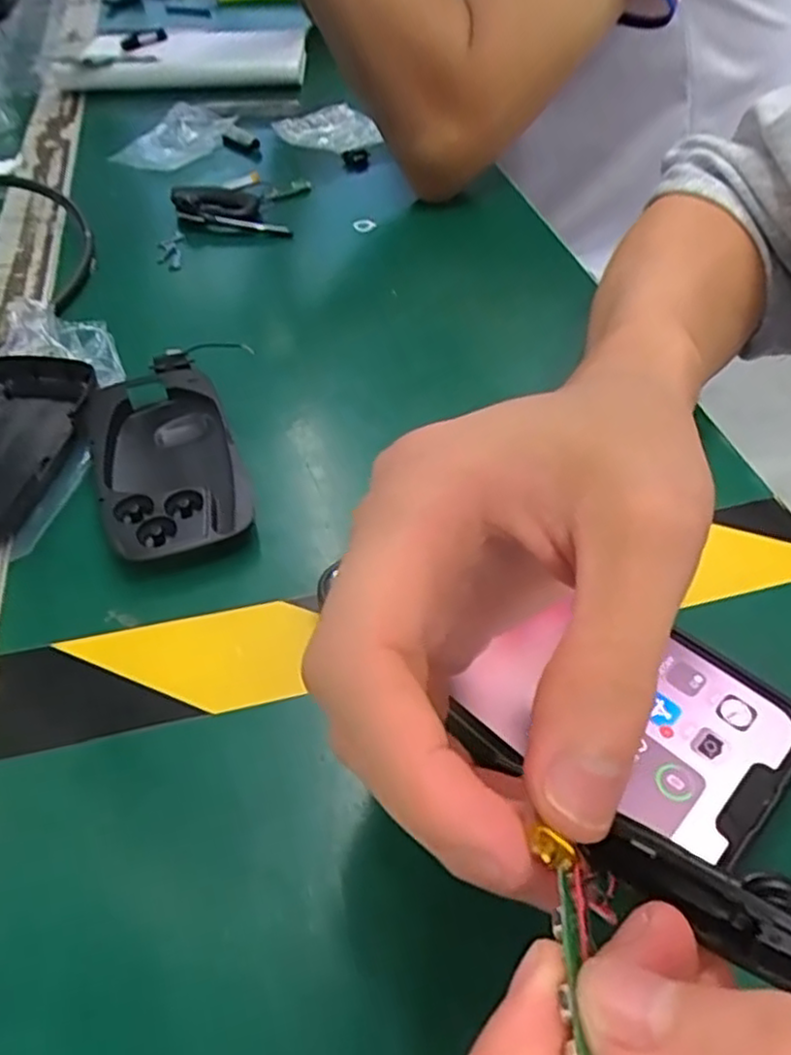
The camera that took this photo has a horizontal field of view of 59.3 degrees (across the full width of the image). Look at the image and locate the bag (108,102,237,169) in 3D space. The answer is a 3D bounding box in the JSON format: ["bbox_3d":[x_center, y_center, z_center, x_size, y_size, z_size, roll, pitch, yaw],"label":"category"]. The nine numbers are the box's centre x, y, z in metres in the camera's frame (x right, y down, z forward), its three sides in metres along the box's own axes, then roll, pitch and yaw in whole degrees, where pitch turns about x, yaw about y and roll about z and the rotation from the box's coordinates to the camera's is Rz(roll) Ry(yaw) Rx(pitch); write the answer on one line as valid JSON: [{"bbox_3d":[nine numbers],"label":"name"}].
[{"bbox_3d":[-0.164,-0.292,0.517,0.067,0.021,0.069,17,51,14],"label":"bag"}]

